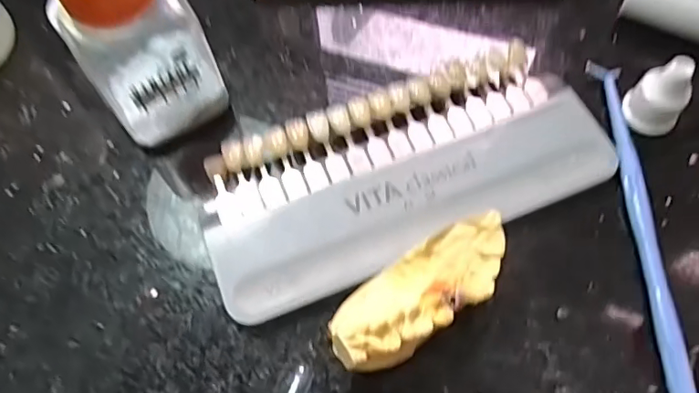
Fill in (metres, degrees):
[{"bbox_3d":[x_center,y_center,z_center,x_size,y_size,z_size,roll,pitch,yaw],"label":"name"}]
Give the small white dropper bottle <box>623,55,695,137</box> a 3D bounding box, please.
[{"bbox_3d":[0.114,-0.037,0.192,0.017,0.027,0.014,15,64,10],"label":"small white dropper bottle"}]

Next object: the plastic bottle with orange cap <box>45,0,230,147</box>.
[{"bbox_3d":[-0.072,-0.054,0.181,0.040,0.066,0.032,-30,65,-12],"label":"plastic bottle with orange cap"}]

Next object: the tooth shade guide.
[{"bbox_3d":[0.019,-0.011,0.193,0.143,0.006,0.065,-21,64,-8],"label":"tooth shade guide"}]

